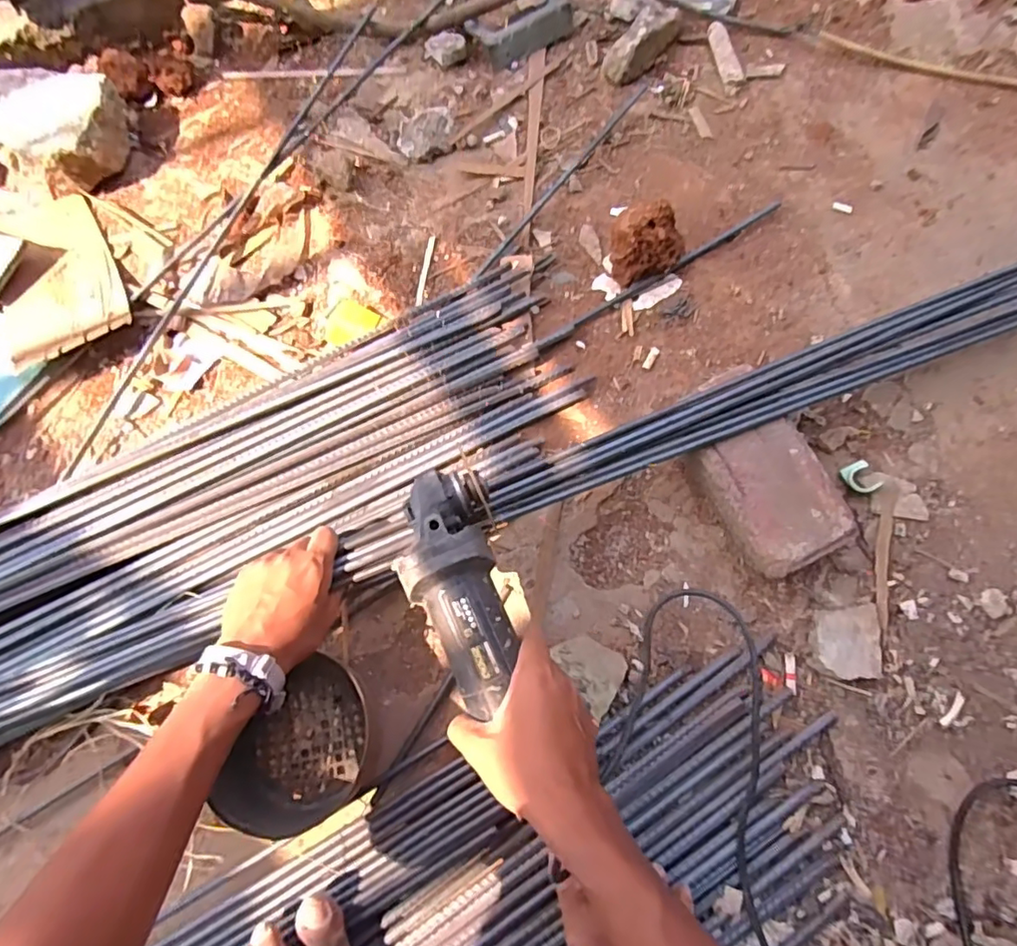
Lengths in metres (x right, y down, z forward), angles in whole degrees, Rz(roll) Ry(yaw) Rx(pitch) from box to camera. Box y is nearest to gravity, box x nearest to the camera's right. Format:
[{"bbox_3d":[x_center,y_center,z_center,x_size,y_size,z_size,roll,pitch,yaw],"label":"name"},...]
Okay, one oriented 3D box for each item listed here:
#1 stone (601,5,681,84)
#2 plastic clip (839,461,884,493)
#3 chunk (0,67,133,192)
[{"bbox_3d":[0.174,-0.557,0.733,0.051,0.037,0.133,36,79,10],"label":"stone"},{"bbox_3d":[0.363,0.006,0.589,0.032,0.015,0.033,-22,76,-4],"label":"plastic clip"},{"bbox_3d":[-0.553,-0.422,0.703,0.154,0.076,0.126,12,75,4],"label":"chunk"}]

